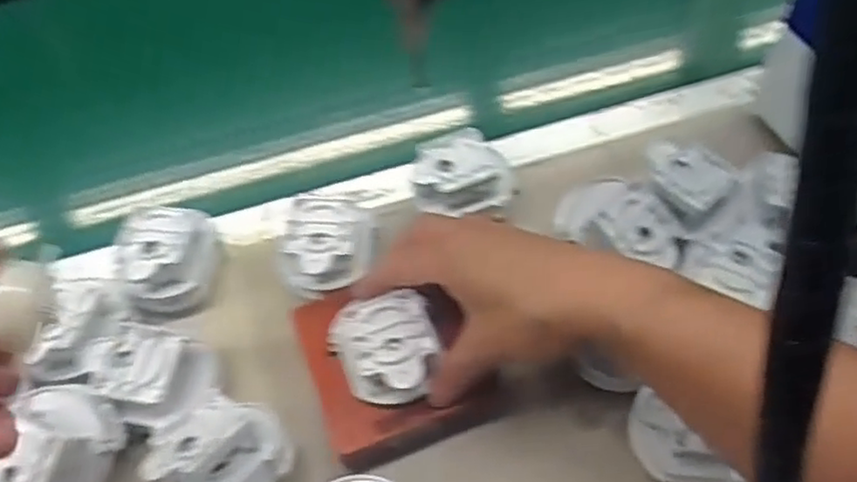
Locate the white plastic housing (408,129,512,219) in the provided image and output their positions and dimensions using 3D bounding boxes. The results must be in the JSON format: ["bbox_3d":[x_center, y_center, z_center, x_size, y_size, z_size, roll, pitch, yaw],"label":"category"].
[{"bbox_3d":[0.023,-0.045,0.473,0.067,0.033,0.054,0,57,4],"label":"white plastic housing"}]

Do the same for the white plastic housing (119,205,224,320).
[{"bbox_3d":[-0.171,0.014,0.452,0.052,0.045,0.057,-2,57,3],"label":"white plastic housing"}]

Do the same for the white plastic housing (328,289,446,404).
[{"bbox_3d":[-0.023,0.060,0.390,0.057,0.024,0.058,-20,58,-9],"label":"white plastic housing"}]

